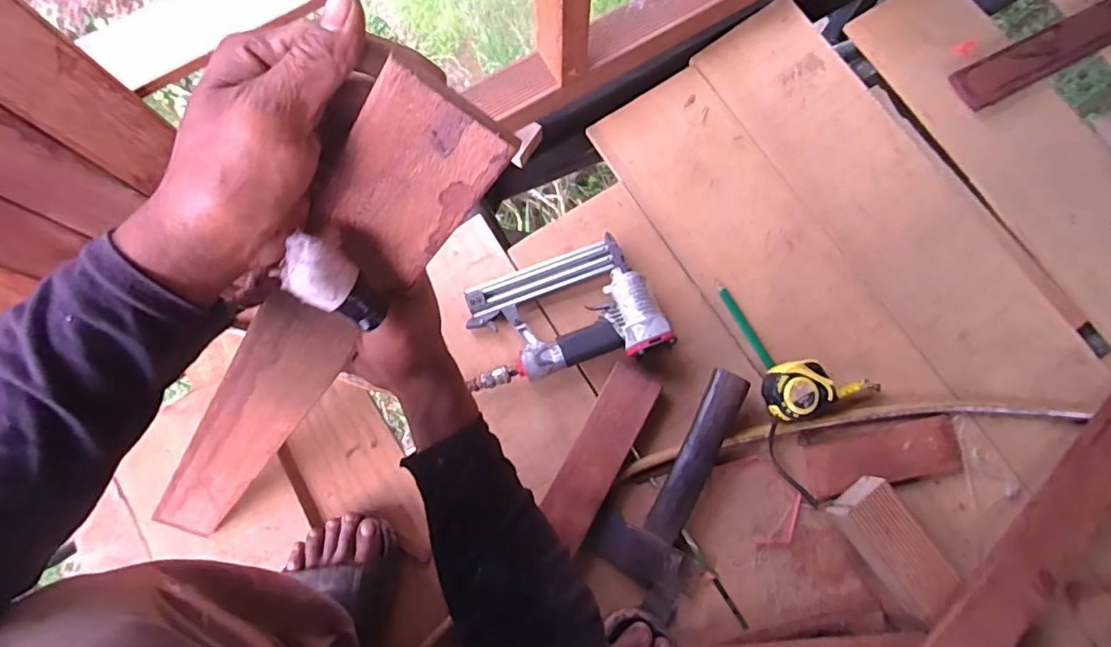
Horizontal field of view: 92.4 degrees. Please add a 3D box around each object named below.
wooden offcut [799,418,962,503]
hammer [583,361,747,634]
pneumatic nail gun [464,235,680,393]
[{"bbox_3d":[0.405,0.163,0.662,0.199,0.013,0.073,-11,77,-2],"label":"wooden offcut"},{"bbox_3d":[0.136,0.191,0.643,0.118,0.047,0.294,22,78,5],"label":"hammer"},{"bbox_3d":[0.007,-0.011,0.683,0.241,0.060,0.152,-15,78,-3],"label":"pneumatic nail gun"}]

